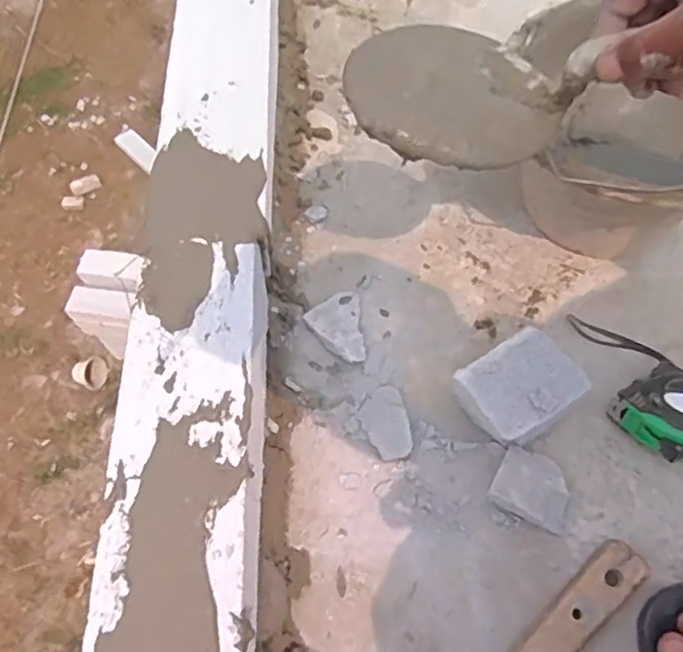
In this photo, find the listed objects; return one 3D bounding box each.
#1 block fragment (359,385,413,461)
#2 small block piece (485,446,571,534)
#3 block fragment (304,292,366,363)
[{"bbox_3d":[0.039,0.086,0.587,0.040,0.011,0.067,-10,60,-5],"label":"block fragment"},{"bbox_3d":[0.161,0.132,0.555,0.065,0.029,0.056,22,62,13],"label":"small block piece"},{"bbox_3d":[0.006,0.002,0.635,0.056,0.015,0.072,-31,64,-16],"label":"block fragment"}]

